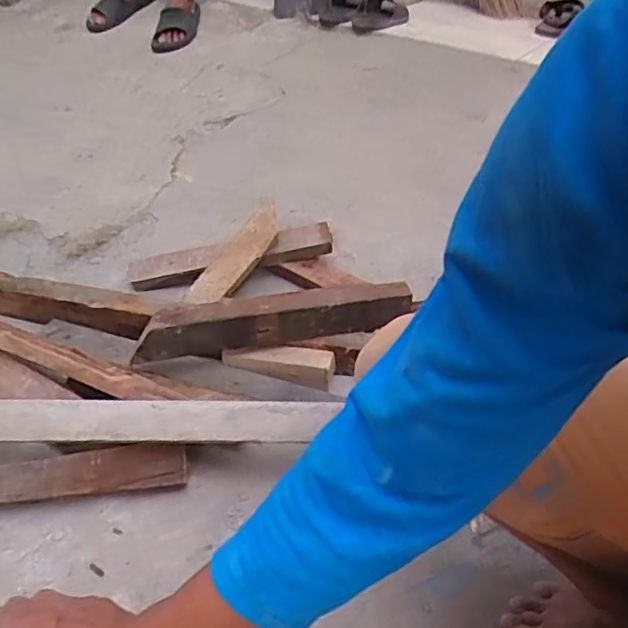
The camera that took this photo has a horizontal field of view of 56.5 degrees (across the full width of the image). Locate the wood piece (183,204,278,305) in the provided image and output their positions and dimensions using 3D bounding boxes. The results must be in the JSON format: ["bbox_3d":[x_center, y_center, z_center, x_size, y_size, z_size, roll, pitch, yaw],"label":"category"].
[{"bbox_3d":[-0.125,-0.089,0.961,0.060,0.018,0.204,41,85,-7],"label":"wood piece"}]

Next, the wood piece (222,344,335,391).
[{"bbox_3d":[-0.051,0.068,0.853,0.158,0.039,0.043,11,36,7],"label":"wood piece"}]

